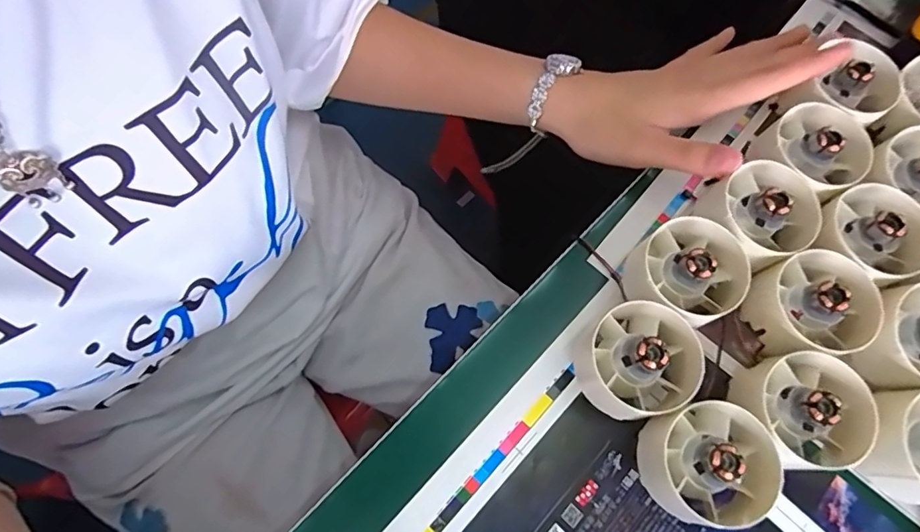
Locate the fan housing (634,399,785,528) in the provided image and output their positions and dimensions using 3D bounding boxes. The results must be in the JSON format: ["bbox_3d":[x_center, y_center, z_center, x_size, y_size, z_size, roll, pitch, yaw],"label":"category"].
[{"bbox_3d":[0.114,0.091,0.241,0.052,0.038,0.053,1,72,-3],"label":"fan housing"}]

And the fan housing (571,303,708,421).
[{"bbox_3d":[0.086,0.046,0.255,0.052,0.039,0.052,1,72,-3],"label":"fan housing"}]

